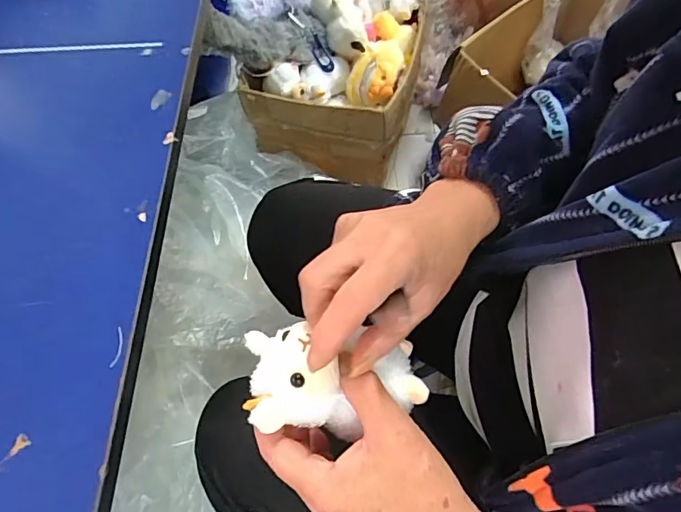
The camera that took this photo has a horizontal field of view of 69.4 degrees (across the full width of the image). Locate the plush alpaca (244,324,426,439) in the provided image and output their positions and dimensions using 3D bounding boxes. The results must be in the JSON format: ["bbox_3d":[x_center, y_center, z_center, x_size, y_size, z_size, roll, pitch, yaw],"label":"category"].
[{"bbox_3d":[-0.004,0.069,0.277,0.105,0.051,0.057,1,63,4],"label":"plush alpaca"}]

